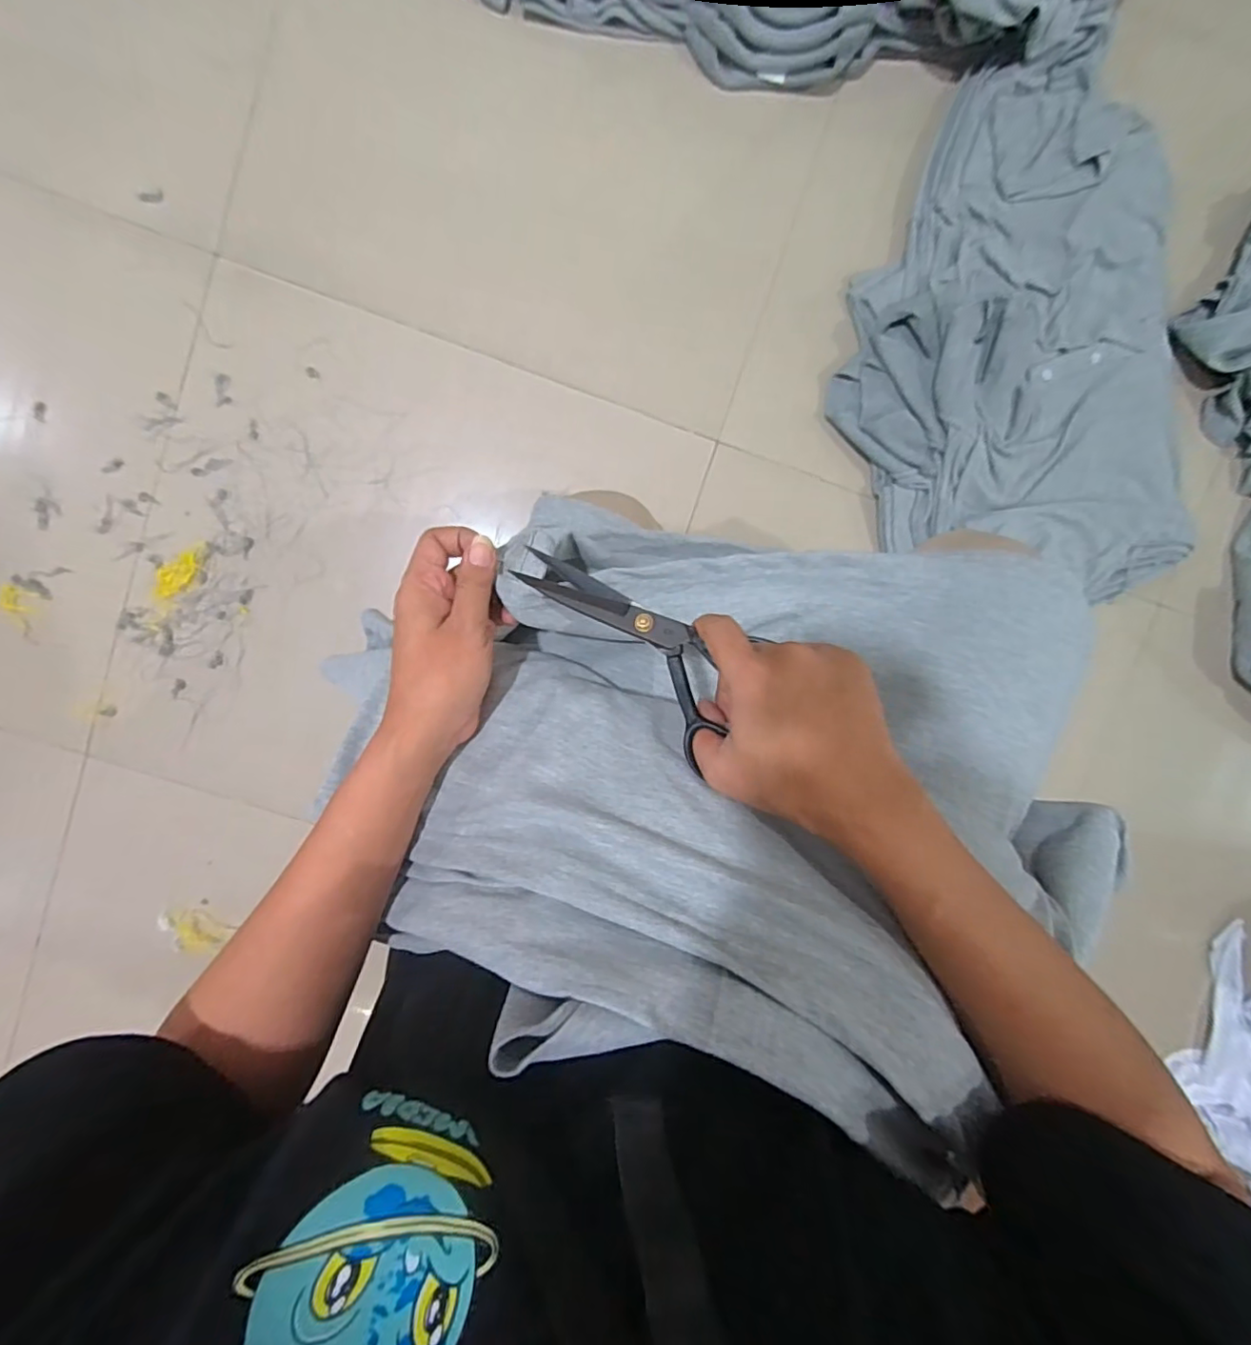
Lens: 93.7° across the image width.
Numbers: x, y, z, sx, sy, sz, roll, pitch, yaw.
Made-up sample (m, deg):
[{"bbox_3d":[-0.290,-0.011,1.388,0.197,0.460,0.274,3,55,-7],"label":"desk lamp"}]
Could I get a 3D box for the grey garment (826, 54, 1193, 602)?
[{"bbox_3d":[0.432,-0.356,0.663,0.380,0.056,0.573,-13,97,-1],"label":"grey garment"}]

